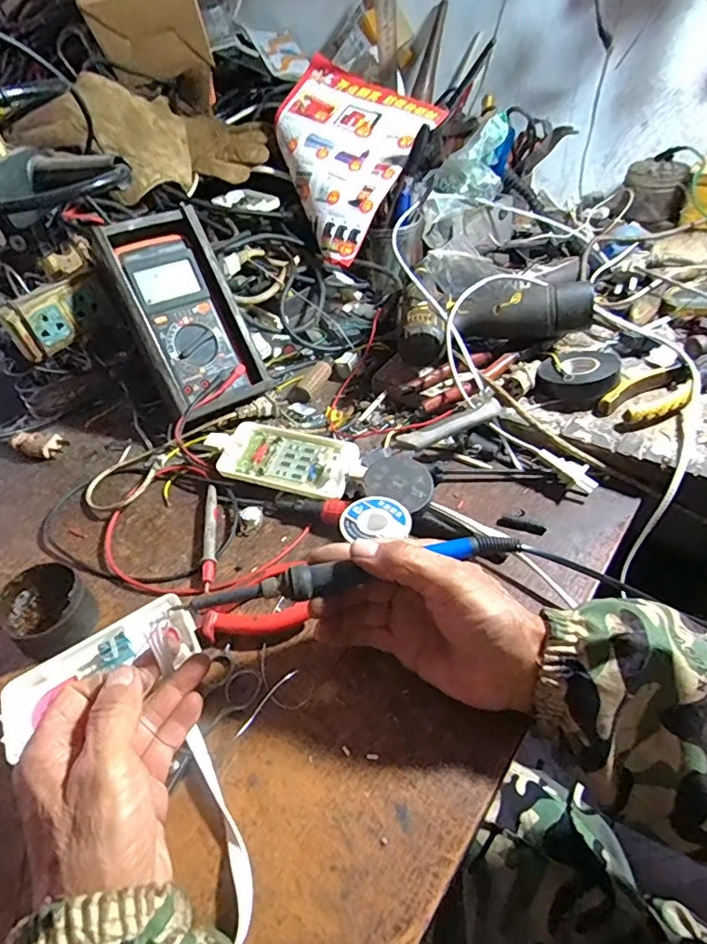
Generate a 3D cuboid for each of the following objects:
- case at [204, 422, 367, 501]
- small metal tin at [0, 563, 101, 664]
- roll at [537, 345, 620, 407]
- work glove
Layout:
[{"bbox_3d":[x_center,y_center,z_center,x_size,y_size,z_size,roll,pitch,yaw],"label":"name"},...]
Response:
[{"bbox_3d":[-0.066,-0.013,0.495,0.155,0.017,0.060,12,47,19],"label":"case"},{"bbox_3d":[-0.228,0.101,0.397,0.067,0.035,0.057,23,52,29],"label":"small metal tin"},{"bbox_3d":[0.224,-0.097,0.530,0.070,0.033,0.070,10,46,18],"label":"roll"},{"bbox_3d":[-0.266,-0.439,0.693,0.184,0.089,0.307,53,47,-4],"label":"work glove"}]

